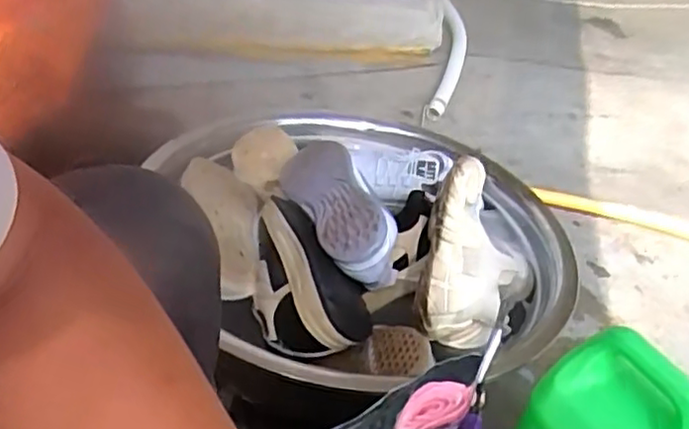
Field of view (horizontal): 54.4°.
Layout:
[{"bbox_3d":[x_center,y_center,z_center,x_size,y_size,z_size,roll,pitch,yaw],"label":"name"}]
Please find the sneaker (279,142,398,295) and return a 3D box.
[{"bbox_3d":[-0.015,-0.012,0.841,0.093,0.098,0.252,-7,40,-23],"label":"sneaker"}]

